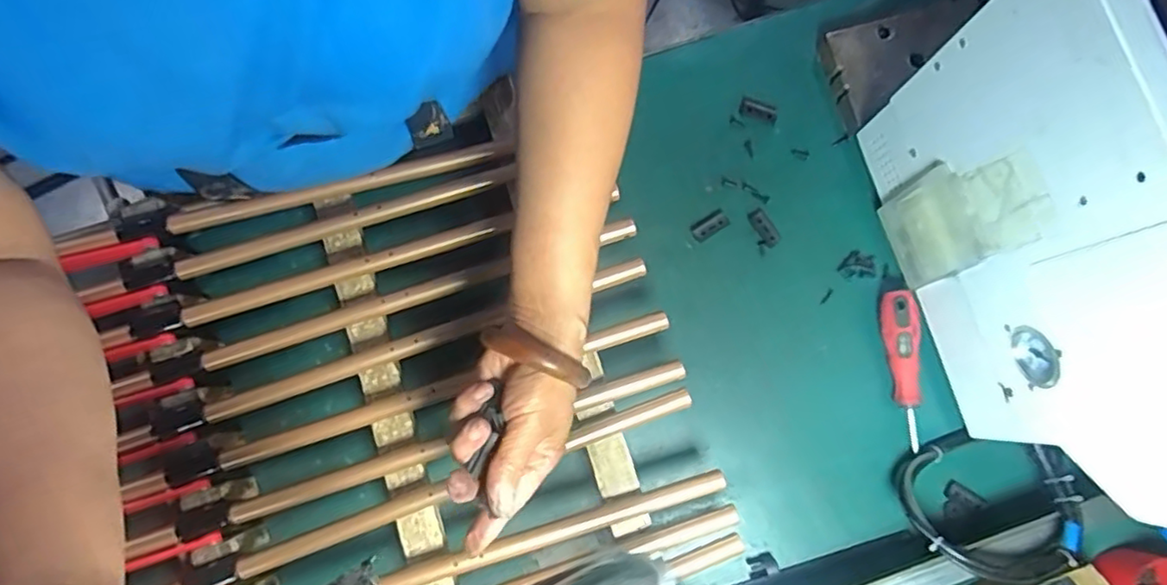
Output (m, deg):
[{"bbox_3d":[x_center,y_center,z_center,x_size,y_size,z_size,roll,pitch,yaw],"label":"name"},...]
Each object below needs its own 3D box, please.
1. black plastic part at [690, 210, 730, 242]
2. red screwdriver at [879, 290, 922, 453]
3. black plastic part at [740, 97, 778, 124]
[{"bbox_3d":[0.121,-0.064,0.602,0.037,0.005,0.018,-32,81,-5],"label":"black plastic part"},{"bbox_3d":[0.288,0.070,0.569,0.031,0.029,0.138,-5,84,0],"label":"red screwdriver"},{"bbox_3d":[0.174,-0.180,0.624,0.037,0.005,0.019,19,81,3],"label":"black plastic part"}]

